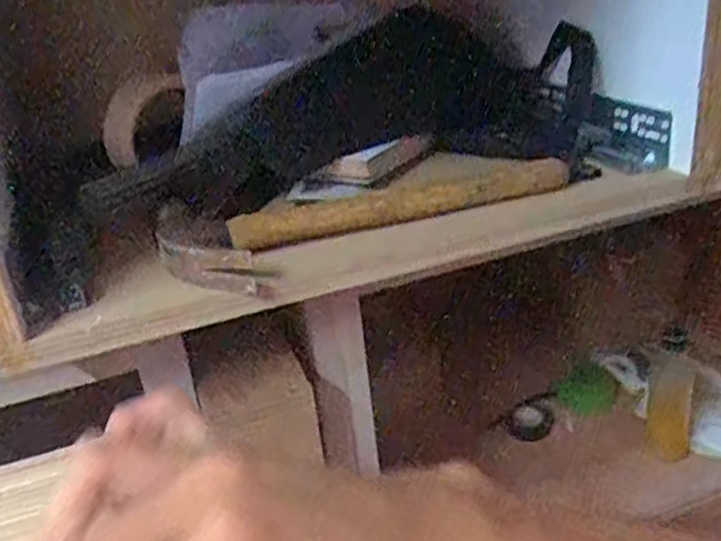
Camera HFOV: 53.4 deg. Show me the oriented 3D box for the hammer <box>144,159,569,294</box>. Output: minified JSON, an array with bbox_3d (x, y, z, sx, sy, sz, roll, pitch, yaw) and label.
[{"bbox_3d":[0.014,-0.055,0.550,0.318,0.034,0.092,-17,28,-22],"label":"hammer"}]

